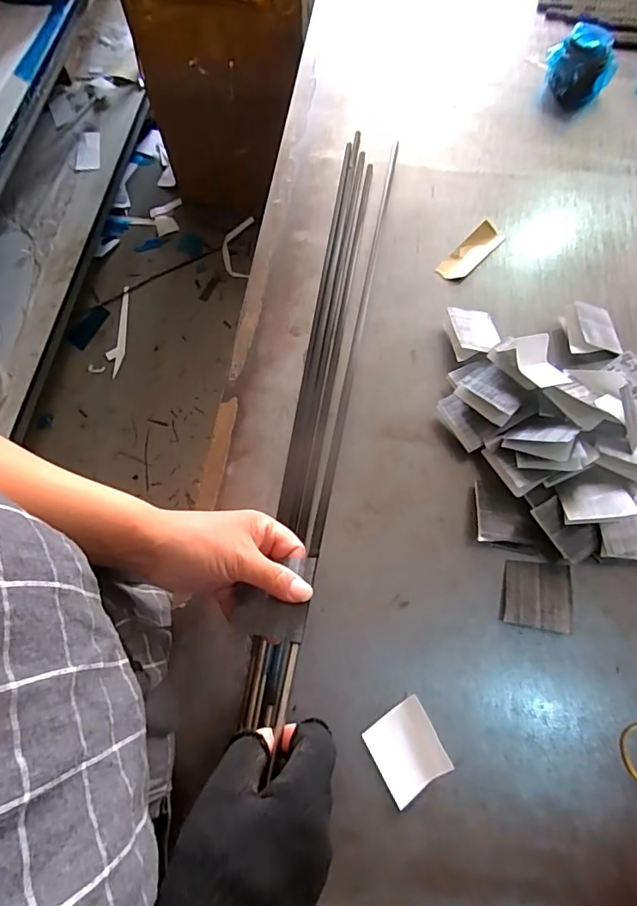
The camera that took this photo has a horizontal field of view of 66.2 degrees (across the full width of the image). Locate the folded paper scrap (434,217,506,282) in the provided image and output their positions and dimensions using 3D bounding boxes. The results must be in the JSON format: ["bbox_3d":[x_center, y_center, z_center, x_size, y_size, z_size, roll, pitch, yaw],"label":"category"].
[{"bbox_3d":[0.170,-0.223,0.545,0.032,0.005,0.092,42,75,13],"label":"folded paper scrap"}]

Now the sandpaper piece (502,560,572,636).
[{"bbox_3d":[0.188,0.121,0.419,0.056,0.012,0.056,10,71,4],"label":"sandpaper piece"}]

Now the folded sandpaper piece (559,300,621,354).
[{"bbox_3d":[0.281,-0.129,0.497,0.050,0.026,0.058,-7,70,-2],"label":"folded sandpaper piece"}]

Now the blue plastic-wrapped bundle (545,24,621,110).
[{"bbox_3d":[0.328,-0.487,0.611,0.083,0.056,0.077,27,72,9],"label":"blue plastic-wrapped bundle"}]

